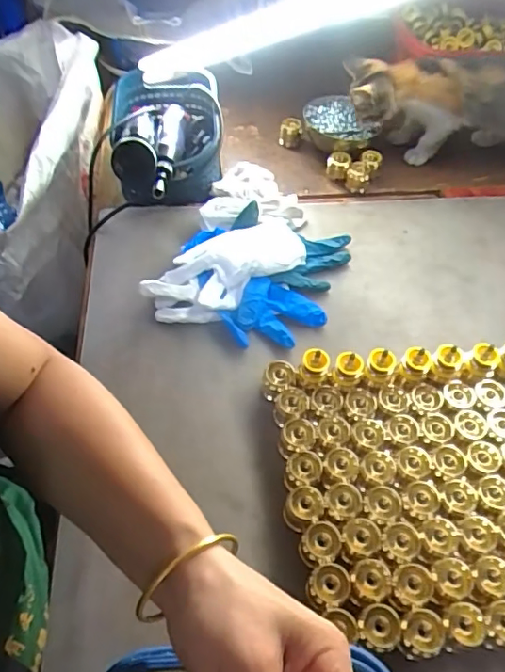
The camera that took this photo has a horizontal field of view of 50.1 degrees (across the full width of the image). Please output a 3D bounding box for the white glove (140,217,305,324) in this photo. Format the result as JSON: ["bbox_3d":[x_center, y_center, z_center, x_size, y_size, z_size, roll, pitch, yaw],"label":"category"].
[{"bbox_3d":[-0.024,-0.076,0.613,0.196,0.040,0.082,-32,62,-23],"label":"white glove"}]

